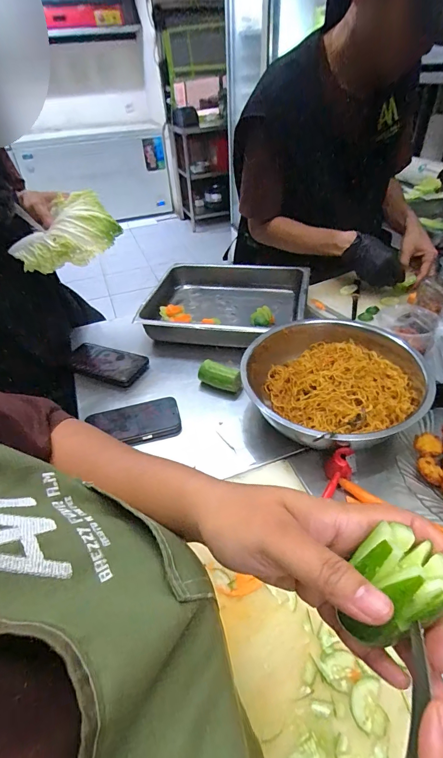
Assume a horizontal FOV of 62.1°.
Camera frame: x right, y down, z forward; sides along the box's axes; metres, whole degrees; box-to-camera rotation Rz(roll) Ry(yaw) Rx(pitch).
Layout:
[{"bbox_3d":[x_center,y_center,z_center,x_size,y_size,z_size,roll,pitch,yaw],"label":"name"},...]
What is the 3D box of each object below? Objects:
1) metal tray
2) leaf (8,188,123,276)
[{"bbox_3d":[0.006,-0.165,0.800,0.340,0.063,0.282,6,42,12],"label":"metal tray"},{"bbox_3d":[-0.247,-0.231,0.586,0.147,0.083,0.127,-33,48,-29],"label":"leaf"}]

